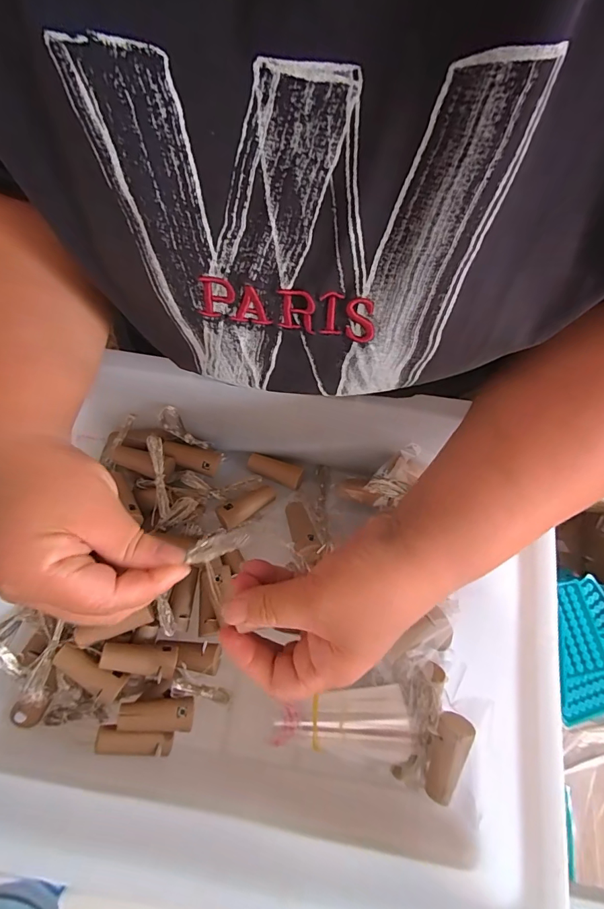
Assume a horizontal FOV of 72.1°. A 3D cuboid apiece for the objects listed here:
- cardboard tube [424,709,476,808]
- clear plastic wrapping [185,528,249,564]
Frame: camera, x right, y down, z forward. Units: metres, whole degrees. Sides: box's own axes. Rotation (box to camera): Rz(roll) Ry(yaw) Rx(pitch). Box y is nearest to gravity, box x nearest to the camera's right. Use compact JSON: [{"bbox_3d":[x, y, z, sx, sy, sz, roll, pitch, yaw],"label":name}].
[{"bbox_3d":[0.092,0.192,0.264,0.018,0.015,0.054,17,92,5],"label":"cardboard tube"},{"bbox_3d":[-0.050,0.053,0.244,0.035,0.004,0.014,-18,74,-24],"label":"clear plastic wrapping"}]

